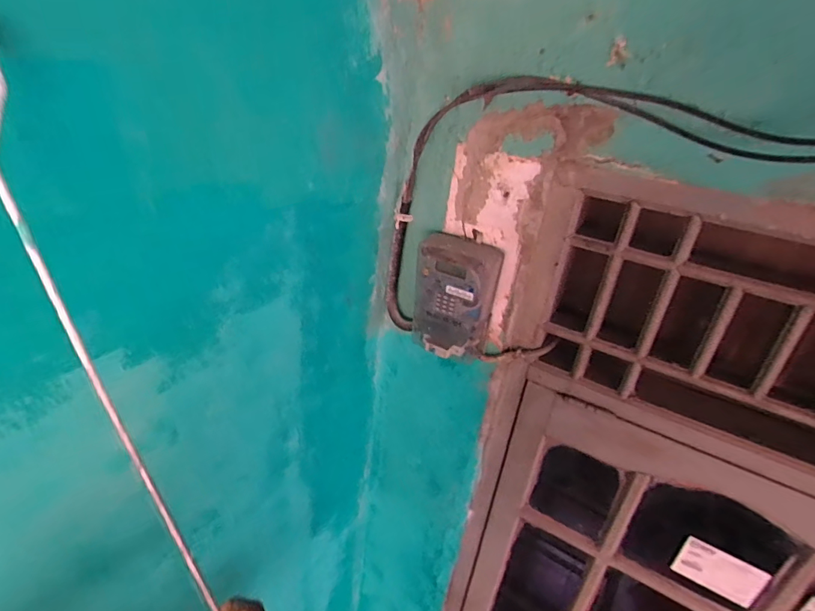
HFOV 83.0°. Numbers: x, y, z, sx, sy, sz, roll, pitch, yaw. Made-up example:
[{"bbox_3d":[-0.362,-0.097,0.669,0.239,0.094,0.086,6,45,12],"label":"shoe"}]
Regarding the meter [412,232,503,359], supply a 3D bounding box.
[{"bbox_3d":[0.080,-0.013,0.821,0.138,0.205,0.079,18,30,20],"label":"meter"}]

